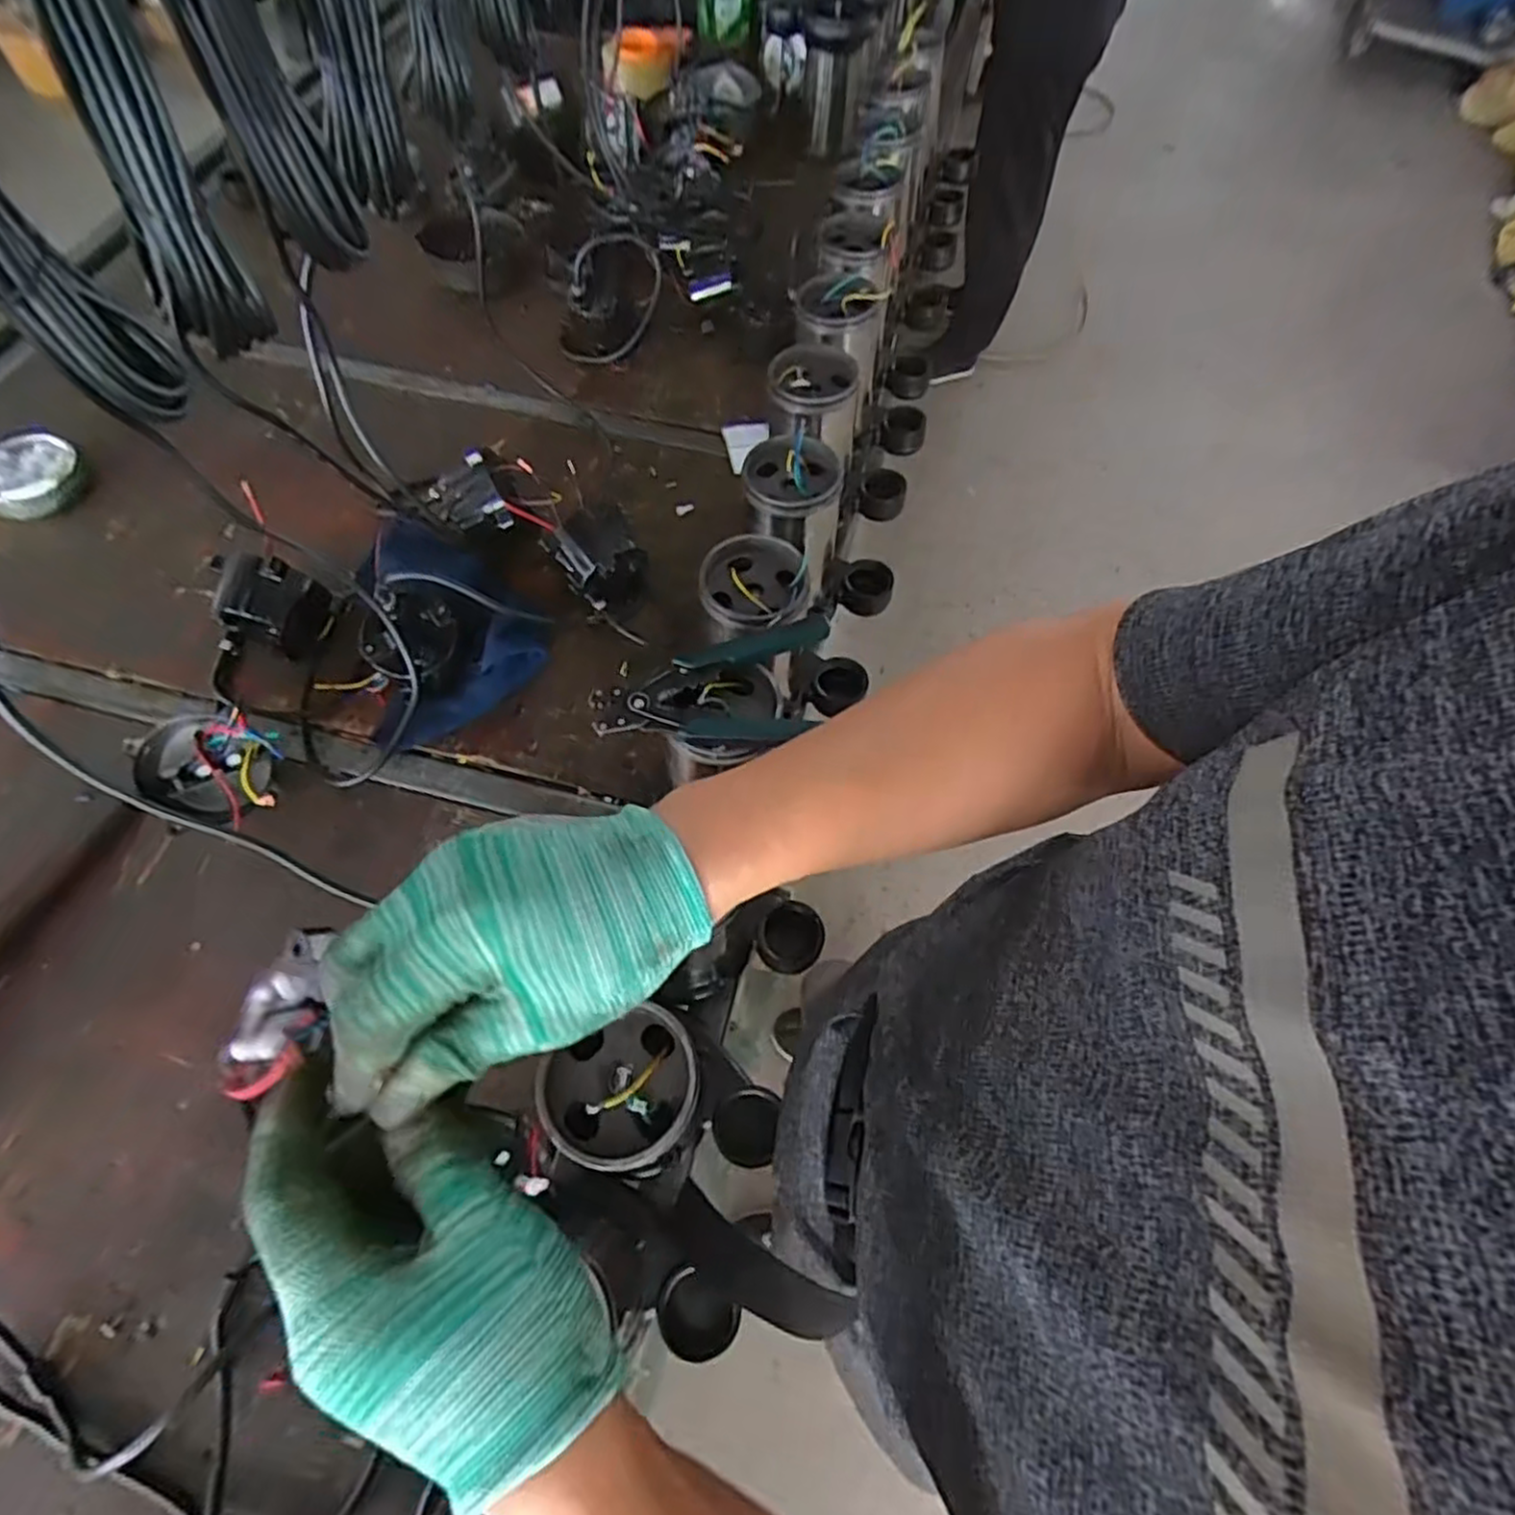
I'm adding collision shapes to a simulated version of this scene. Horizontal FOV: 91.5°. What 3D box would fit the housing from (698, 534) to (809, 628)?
[{"bbox_3d":[-0.003,-0.140,0.602,0.084,0.037,0.084,9,62,1],"label":"housing"}]

